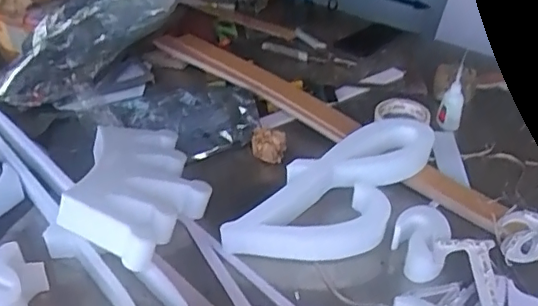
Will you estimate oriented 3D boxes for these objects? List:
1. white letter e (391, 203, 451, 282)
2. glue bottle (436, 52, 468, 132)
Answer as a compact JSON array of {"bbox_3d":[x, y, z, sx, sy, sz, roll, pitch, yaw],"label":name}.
[{"bbox_3d":[0.184,0.105,0.681,0.064,0.040,0.093,12,37,13],"label":"white letter e"},{"bbox_3d":[0.304,-0.097,0.920,0.036,0.121,0.029,14,12,16],"label":"glue bottle"}]

